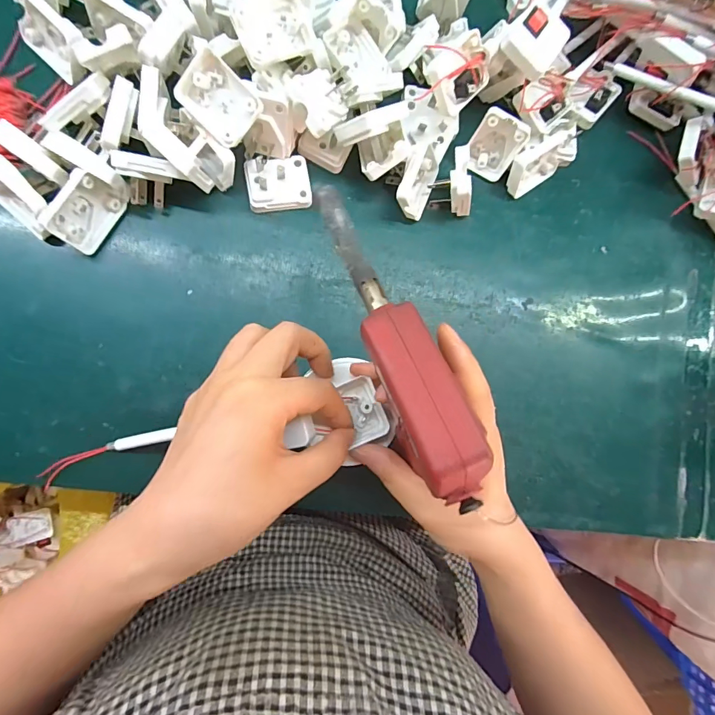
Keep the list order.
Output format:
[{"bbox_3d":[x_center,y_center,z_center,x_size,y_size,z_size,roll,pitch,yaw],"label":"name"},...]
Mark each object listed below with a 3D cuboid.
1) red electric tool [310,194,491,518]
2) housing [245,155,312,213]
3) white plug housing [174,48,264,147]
[{"bbox_3d":[0.013,-0.012,0.202,0.031,0.033,0.166,-19,68,-9],"label":"red electric tool"},{"bbox_3d":[-0.060,-0.133,0.313,0.047,0.021,0.038,-9,89,-9],"label":"housing"},{"bbox_3d":[-0.092,-0.171,0.276,0.049,0.012,0.039,43,104,-8],"label":"white plug housing"}]

